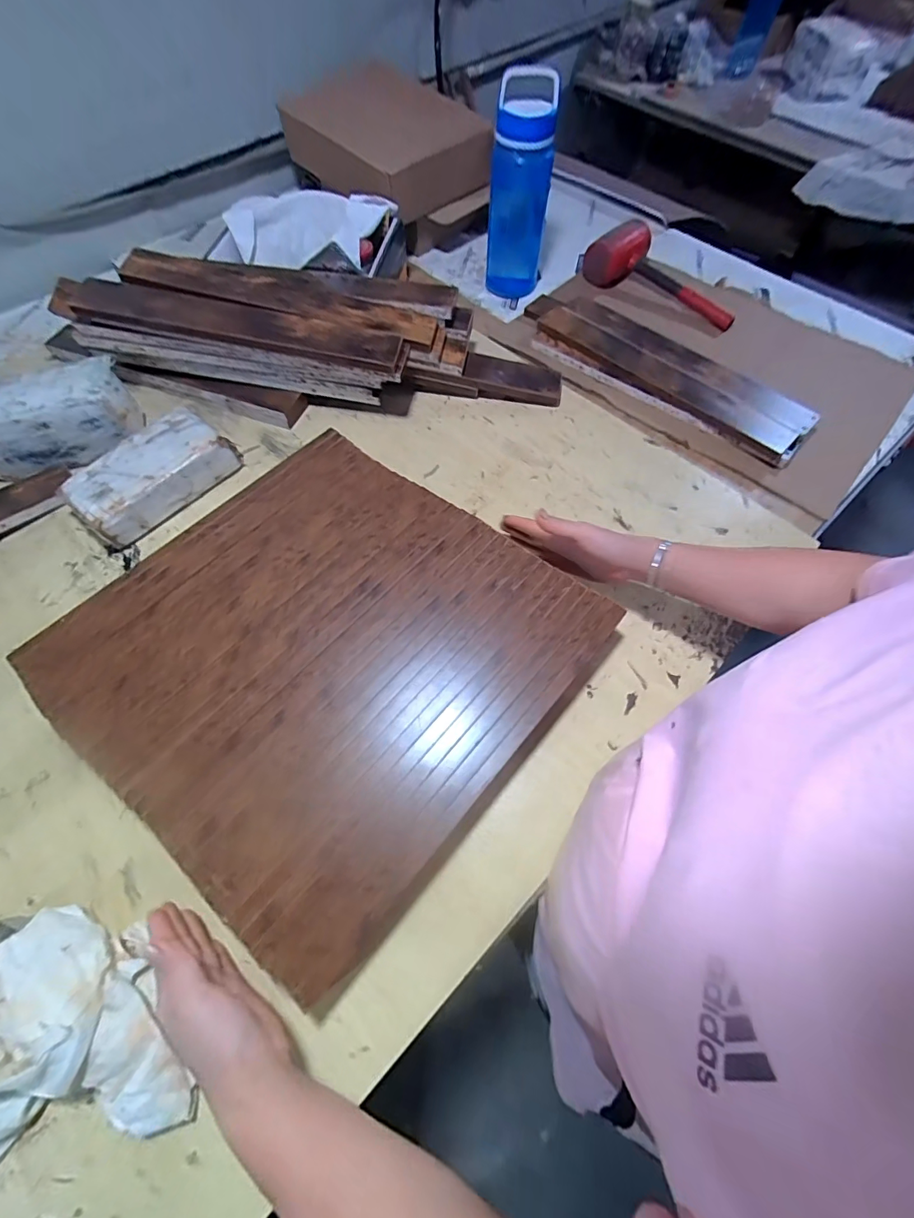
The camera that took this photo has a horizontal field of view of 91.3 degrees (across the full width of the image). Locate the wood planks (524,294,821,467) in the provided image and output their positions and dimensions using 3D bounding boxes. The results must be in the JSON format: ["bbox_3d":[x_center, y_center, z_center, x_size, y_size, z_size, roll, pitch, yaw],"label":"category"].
[{"bbox_3d":[0.338,-0.422,0.764,0.523,0.034,0.144,38,70,17],"label":"wood planks"}]

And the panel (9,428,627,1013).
[{"bbox_3d":[-0.147,0.035,0.490,0.474,0.011,0.466,36,69,16],"label":"panel"}]

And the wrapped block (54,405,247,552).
[{"bbox_3d":[-0.429,-0.188,0.633,0.108,0.064,0.205,38,69,17],"label":"wrapped block"}]

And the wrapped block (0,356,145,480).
[{"bbox_3d":[-0.590,-0.273,0.652,0.218,0.104,0.101,-19,65,-9],"label":"wrapped block"}]

